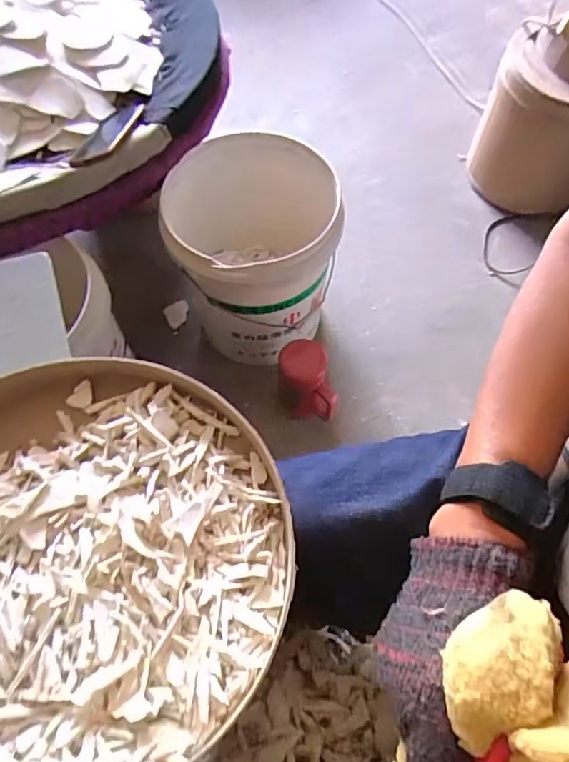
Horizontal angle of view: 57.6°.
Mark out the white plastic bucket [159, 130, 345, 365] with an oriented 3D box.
[{"bbox_3d":[-0.058,-0.214,0.933,0.285,0.339,0.253,6,64,3],"label":"white plastic bucket"}]

